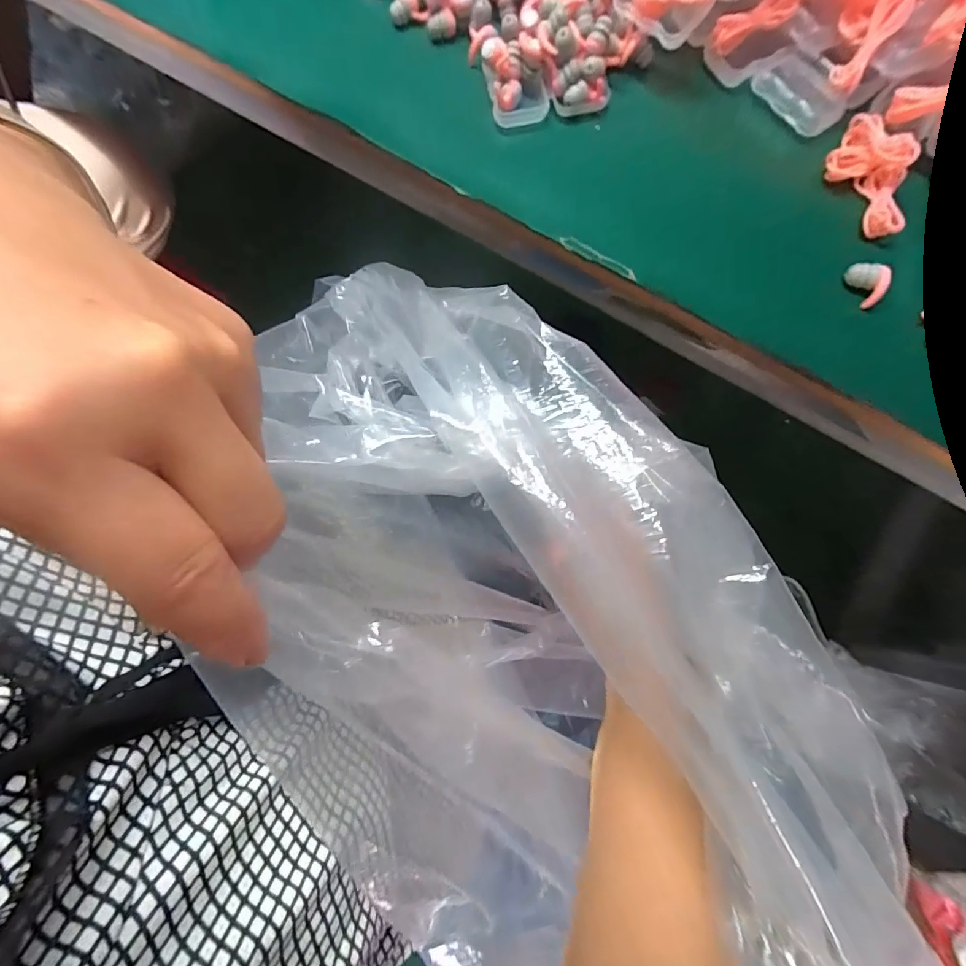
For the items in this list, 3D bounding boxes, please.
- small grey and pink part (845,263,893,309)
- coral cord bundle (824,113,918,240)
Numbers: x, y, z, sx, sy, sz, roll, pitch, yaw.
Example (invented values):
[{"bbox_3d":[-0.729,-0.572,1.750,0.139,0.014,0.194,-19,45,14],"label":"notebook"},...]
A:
[{"bbox_3d":[0.222,-0.116,0.260,0.015,0.013,0.024,-29,79,-4],"label":"small grey and pink part"},{"bbox_3d":[0.228,-0.183,0.269,0.032,0.033,0.078,-13,78,-1],"label":"coral cord bundle"}]

